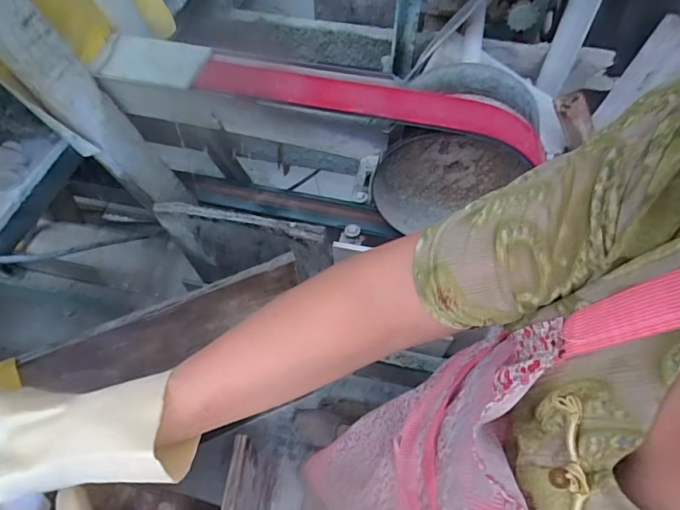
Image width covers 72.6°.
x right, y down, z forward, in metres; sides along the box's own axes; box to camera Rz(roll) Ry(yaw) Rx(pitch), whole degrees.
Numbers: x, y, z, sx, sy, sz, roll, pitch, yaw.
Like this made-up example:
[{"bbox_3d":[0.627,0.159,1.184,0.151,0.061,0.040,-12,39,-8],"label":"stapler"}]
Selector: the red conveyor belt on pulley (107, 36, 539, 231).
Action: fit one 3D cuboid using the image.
[{"bbox_3d":[-0.028,-0.197,0.758,0.689,0.278,0.183,10,55,-10],"label":"red conveyor belt on pulley"}]

